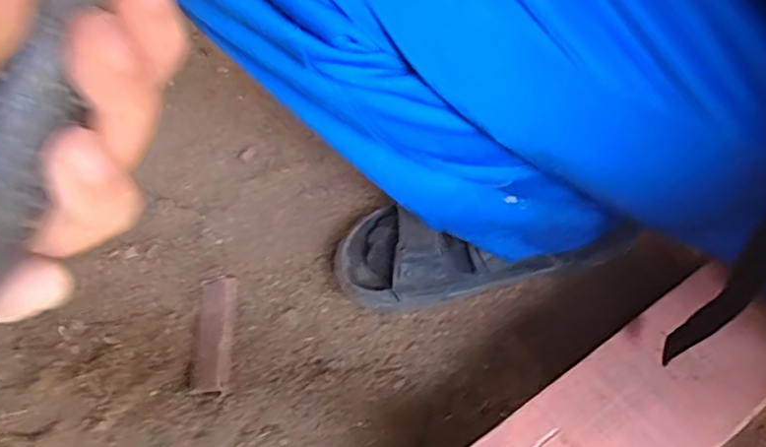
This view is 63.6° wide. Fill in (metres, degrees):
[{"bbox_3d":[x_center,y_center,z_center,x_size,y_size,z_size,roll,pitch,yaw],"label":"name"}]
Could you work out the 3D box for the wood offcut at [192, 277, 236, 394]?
[{"bbox_3d":[-0.144,0.092,0.528,0.031,0.016,0.100,-4,51,1],"label":"wood offcut"}]

